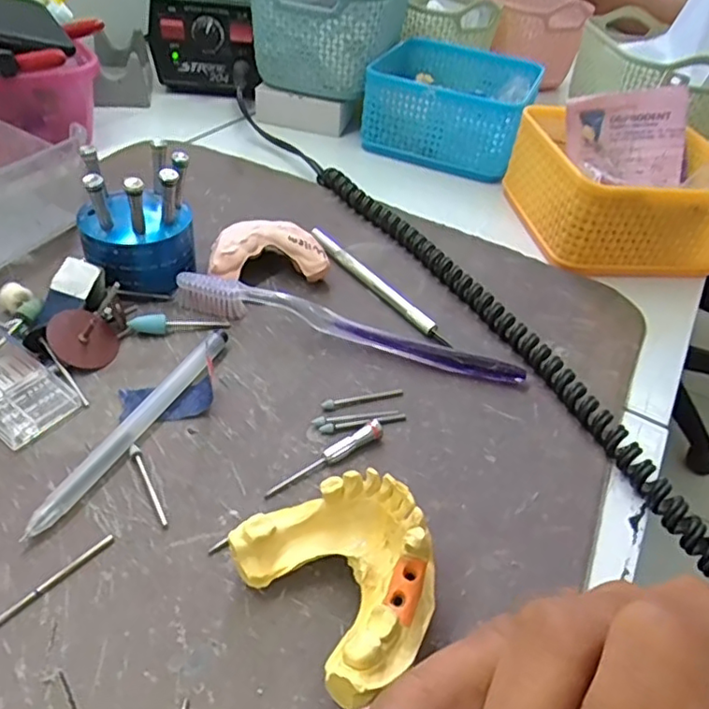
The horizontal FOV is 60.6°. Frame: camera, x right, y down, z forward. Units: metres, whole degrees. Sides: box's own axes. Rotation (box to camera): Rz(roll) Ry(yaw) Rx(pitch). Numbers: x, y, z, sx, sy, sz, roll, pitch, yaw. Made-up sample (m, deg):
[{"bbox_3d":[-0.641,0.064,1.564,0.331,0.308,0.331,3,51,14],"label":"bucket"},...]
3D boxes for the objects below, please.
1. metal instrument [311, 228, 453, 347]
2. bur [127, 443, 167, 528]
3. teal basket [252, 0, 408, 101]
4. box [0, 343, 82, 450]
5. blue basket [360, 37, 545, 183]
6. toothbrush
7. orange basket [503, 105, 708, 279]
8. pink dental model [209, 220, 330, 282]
[{"bbox_3d":[0.012,-0.042,0.359,0.123,0.009,0.004,44,19,33],"label":"metal instrument"},{"bbox_3d":[-0.082,0.052,0.243,0.004,0.004,0.042,-20,49,-27],"label":"bur"},{"bbox_3d":[-0.012,-0.304,0.543,0.115,0.087,0.185,12,41,4],"label":"teal basket"},{"bbox_3d":[-0.149,0.016,0.265,0.046,0.012,0.034,29,46,22],"label":"box"},{"bbox_3d":[0.085,-0.219,0.530,0.133,0.057,0.130,19,43,13],"label":"blue basket"},{"bbox_3d":[-0.004,-0.014,0.318,0.185,0.019,0.011,13,42,6],"label":"toothbrush"},{"bbox_3d":[0.190,-0.120,0.438,0.127,0.065,0.129,-1,43,-9],"label":"orange basket"},{"bbox_3d":[-0.051,-0.057,0.352,0.065,0.027,0.037,-7,44,-16],"label":"pink dental model"}]

